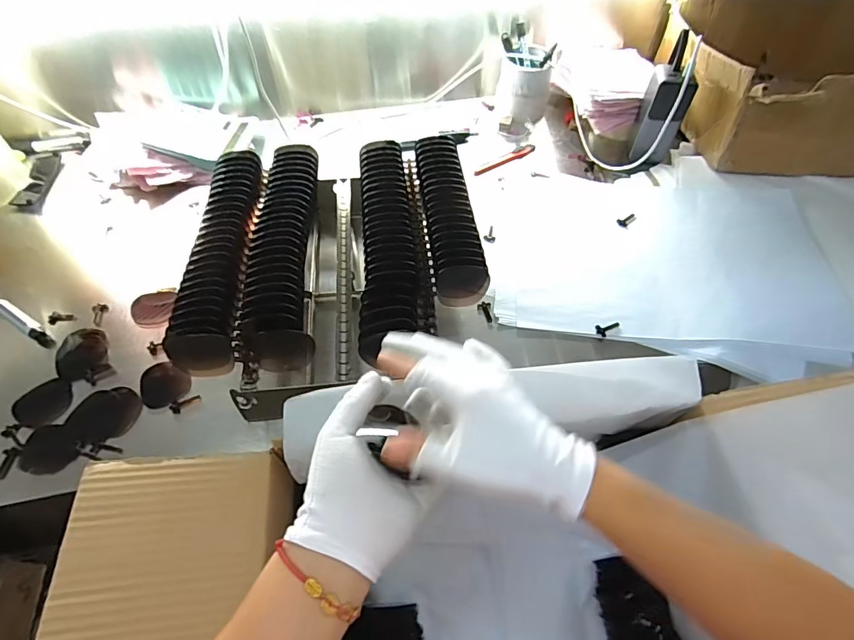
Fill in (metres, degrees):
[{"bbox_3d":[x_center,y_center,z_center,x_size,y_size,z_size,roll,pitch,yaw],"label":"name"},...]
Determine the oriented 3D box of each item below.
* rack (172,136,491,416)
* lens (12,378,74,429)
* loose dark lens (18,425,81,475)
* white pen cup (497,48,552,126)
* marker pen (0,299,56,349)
[{"bbox_3d":[-0.097,-0.060,0.517,0.289,0.110,0.296,-5,54,-4],"label":"rack"},{"bbox_3d":[-0.391,0.084,0.470,0.056,0.004,0.051,13,54,9],"label":"lens"},{"bbox_3d":[-0.366,0.125,0.444,0.057,0.005,0.044,17,55,12],"label":"loose dark lens"},{"bbox_3d":[0.161,-0.391,0.772,0.087,0.084,0.087,13,54,9],"label":"white pen cup"},{"bbox_3d":[-0.476,-0.005,0.530,0.124,0.022,0.017,27,58,18],"label":"marker pen"}]

